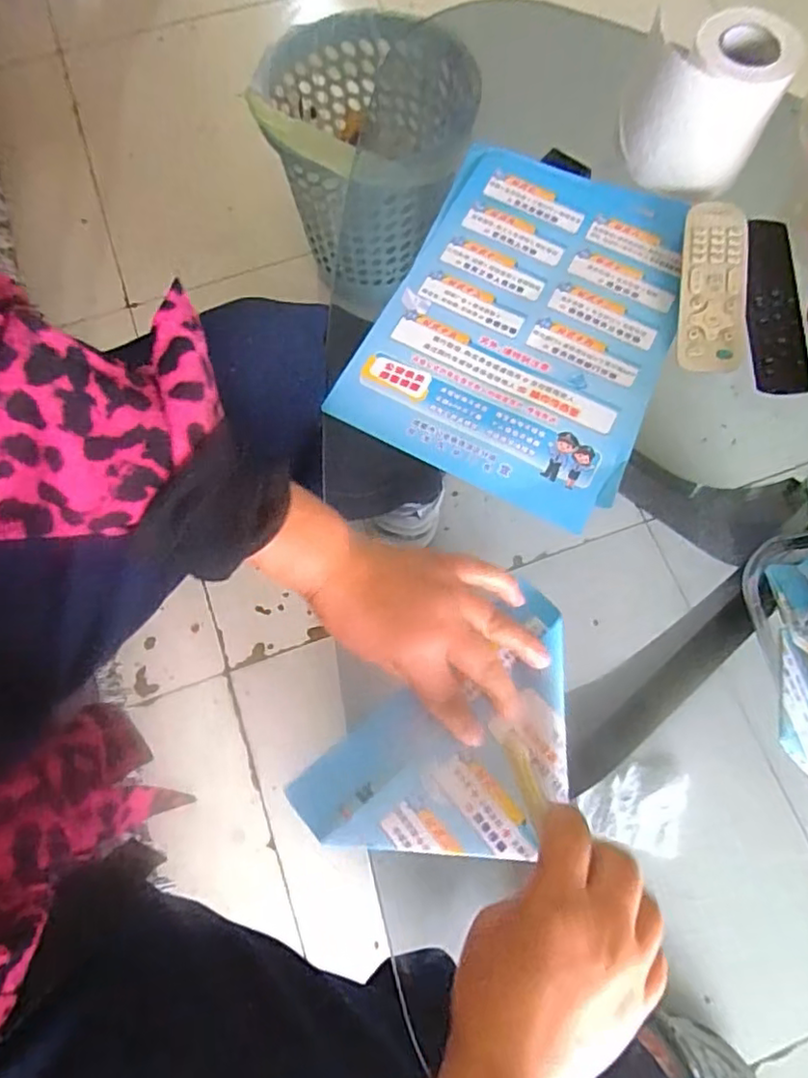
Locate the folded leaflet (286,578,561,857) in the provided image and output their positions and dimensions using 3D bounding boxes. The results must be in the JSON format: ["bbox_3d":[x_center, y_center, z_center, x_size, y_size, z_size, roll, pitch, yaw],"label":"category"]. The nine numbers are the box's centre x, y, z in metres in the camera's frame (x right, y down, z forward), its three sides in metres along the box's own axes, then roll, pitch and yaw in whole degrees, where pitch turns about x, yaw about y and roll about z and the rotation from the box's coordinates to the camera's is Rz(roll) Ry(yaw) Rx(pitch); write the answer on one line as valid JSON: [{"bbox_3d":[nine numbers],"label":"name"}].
[{"bbox_3d":[0.043,0.135,0.383,0.197,0.017,0.115,-38,78,-10],"label":"folded leaflet"}]

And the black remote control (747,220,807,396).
[{"bbox_3d":[0.274,-0.172,0.457,0.037,0.022,0.134,1,75,0],"label":"black remote control"}]

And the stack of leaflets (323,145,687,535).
[{"bbox_3d":[0.099,-0.172,0.476,0.209,0.016,0.289,24,76,7],"label":"stack of leaflets"}]

